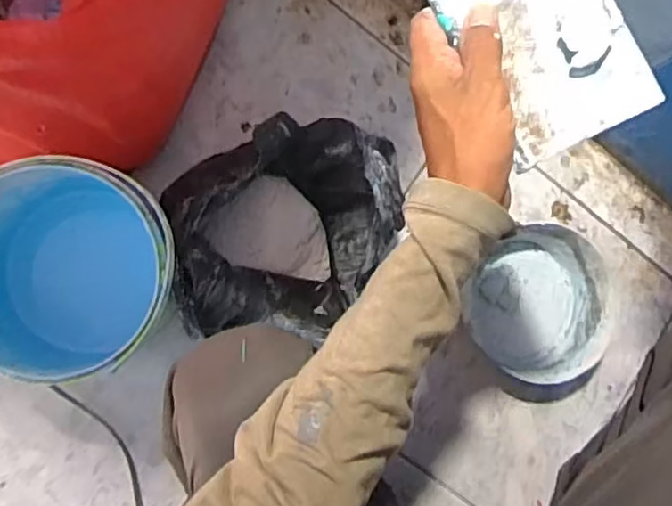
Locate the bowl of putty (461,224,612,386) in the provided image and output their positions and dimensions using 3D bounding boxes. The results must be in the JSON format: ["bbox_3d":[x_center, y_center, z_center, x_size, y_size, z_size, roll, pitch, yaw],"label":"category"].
[{"bbox_3d":[0.244,0.066,0.772,0.170,0.065,0.194,-2,87,-9],"label":"bowl of putty"}]

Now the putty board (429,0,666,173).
[{"bbox_3d":[0.120,-0.120,0.359,0.085,0.006,0.118,-27,86,11],"label":"putty board"}]

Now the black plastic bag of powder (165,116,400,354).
[{"bbox_3d":[-0.052,-0.020,0.643,0.222,0.199,0.211,-17,90,-10],"label":"black plastic bag of powder"}]

